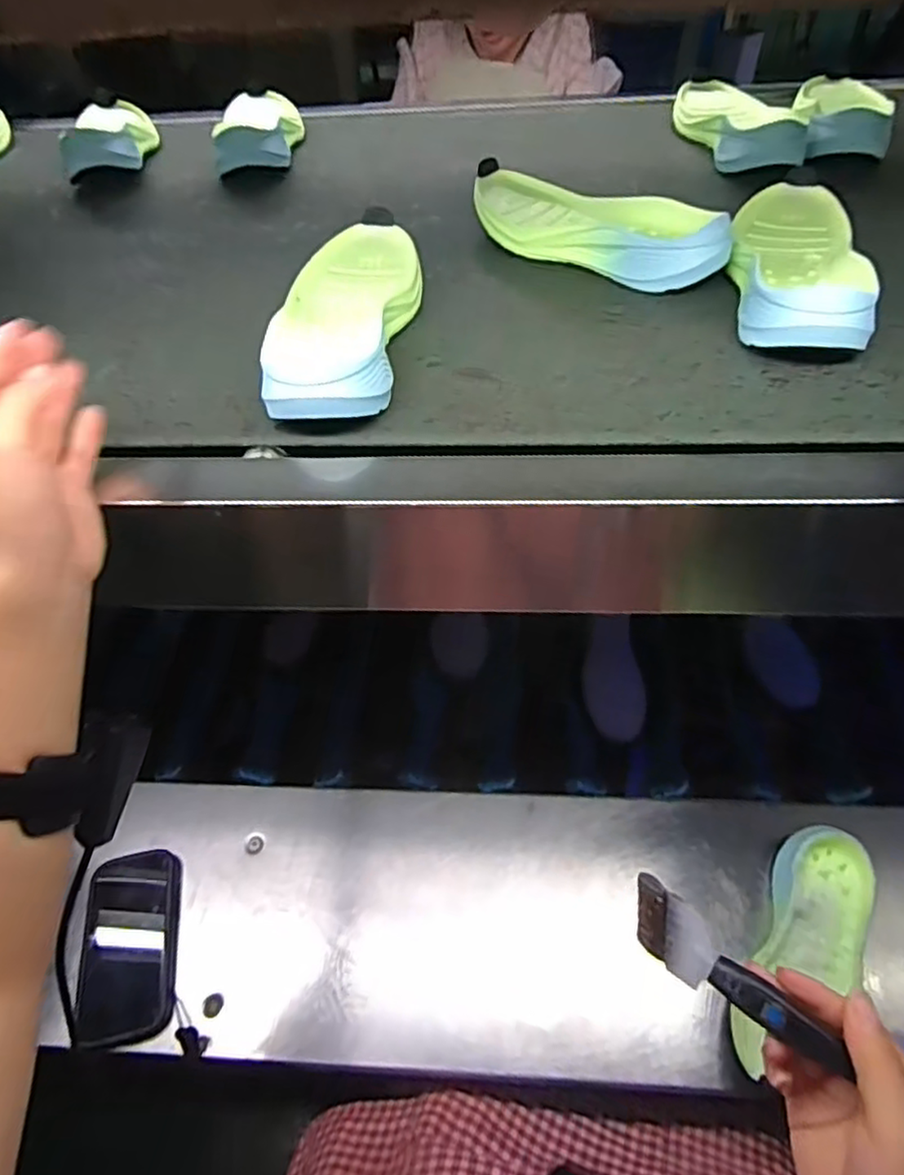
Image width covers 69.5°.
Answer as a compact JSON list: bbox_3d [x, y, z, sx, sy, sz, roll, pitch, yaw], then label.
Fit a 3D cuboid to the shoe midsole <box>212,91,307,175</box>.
[{"bbox_3d":[-0.231,-0.544,0.775,0.097,0.044,0.234,-11,50,-3],"label":"shoe midsole"}]

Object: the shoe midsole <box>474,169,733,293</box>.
[{"bbox_3d":[0.120,-0.312,0.555,0.237,0.045,0.106,28,58,25],"label":"shoe midsole"}]

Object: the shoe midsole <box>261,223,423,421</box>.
[{"bbox_3d":[-0.076,-0.197,0.471,0.089,0.043,0.218,2,51,7],"label":"shoe midsole"}]

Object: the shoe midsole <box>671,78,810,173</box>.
[{"bbox_3d":[0.310,-0.517,0.717,0.110,0.039,0.237,0,50,5],"label":"shoe midsole"}]

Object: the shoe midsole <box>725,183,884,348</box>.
[{"bbox_3d":[0.257,-0.245,0.487,0.086,0.043,0.232,10,52,14],"label":"shoe midsole"}]

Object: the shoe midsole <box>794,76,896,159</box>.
[{"bbox_3d":[0.416,-0.516,0.705,0.082,0.044,0.223,10,52,13],"label":"shoe midsole"}]

